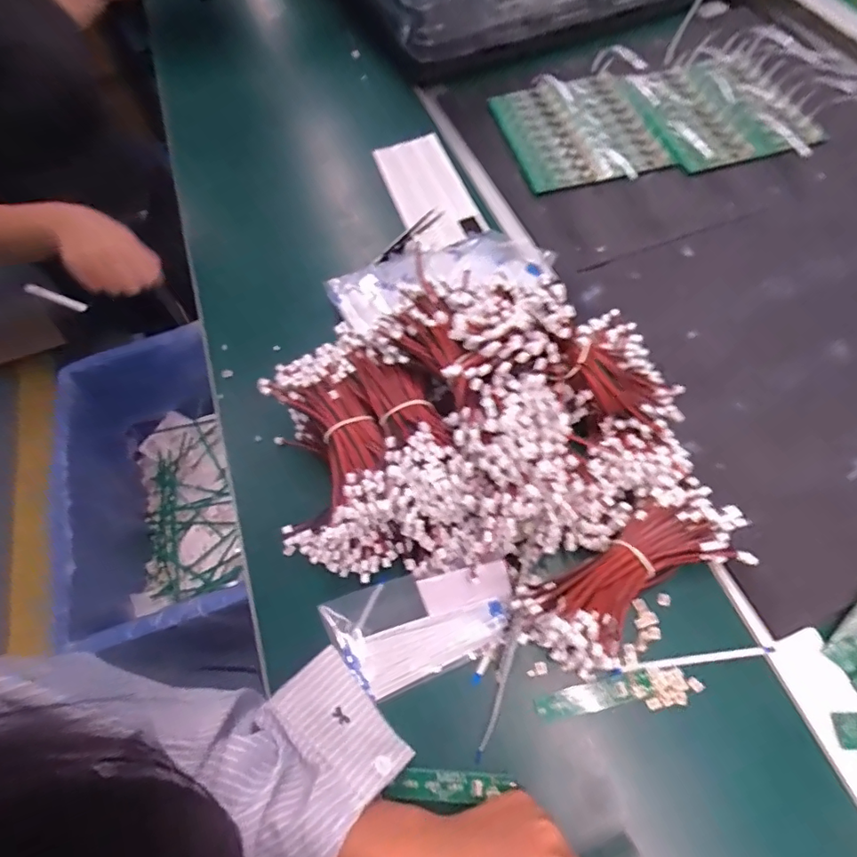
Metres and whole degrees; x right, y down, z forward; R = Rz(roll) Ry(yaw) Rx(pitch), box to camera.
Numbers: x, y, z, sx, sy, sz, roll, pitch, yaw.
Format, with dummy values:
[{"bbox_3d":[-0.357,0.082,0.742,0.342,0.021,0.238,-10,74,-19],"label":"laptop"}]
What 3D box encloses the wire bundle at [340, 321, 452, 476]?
[{"bbox_3d":[-0.031,-0.030,0.402,0.052,0.040,0.142,-34,65,-13],"label":"wire bundle"}]

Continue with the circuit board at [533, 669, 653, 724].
[{"bbox_3d":[0.118,0.190,0.362,0.084,0.007,0.019,-17,62,-1],"label":"circuit board"}]

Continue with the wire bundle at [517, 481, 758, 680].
[{"bbox_3d":[0.151,0.111,0.376,0.174,0.051,0.076,-29,64,-11],"label":"wire bundle"}]

